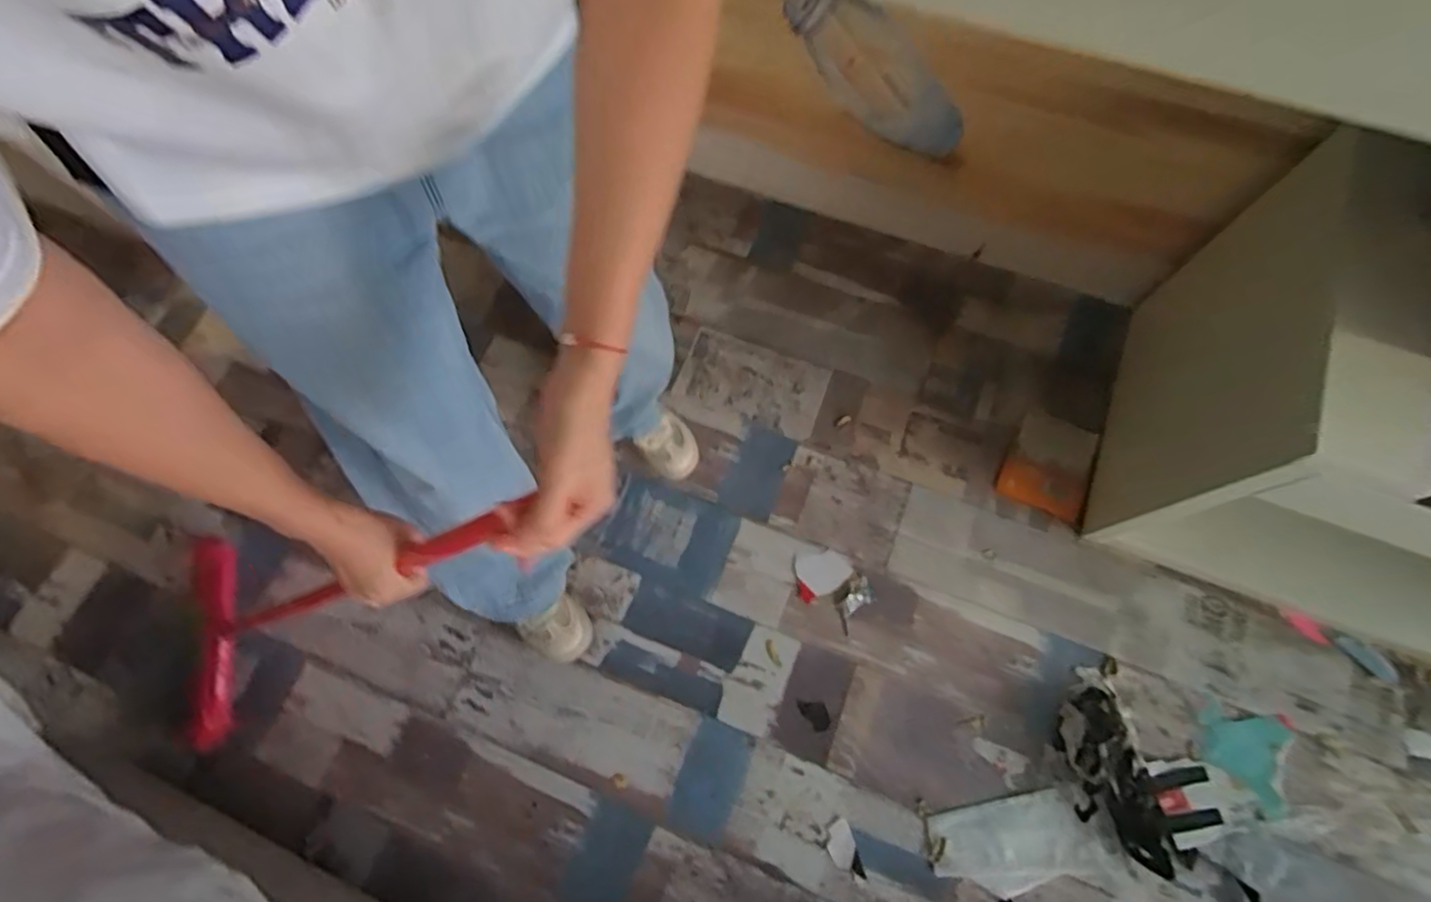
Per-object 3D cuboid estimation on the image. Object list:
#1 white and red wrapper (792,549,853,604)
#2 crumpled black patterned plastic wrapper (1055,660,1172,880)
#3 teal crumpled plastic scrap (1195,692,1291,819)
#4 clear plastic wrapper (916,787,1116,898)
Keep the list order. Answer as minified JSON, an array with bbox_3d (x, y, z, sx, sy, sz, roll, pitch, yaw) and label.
[{"bbox_3d":[0.192,0.222,1.139,0.099,0.007,0.087,-6,71,-1],"label":"white and red wrapper"},{"bbox_3d":[0.598,0.473,0.956,0.123,0.072,0.278,-8,71,-2],"label":"crumpled black patterned plastic wrapper"},{"bbox_3d":[0.815,0.473,0.979,0.118,0.027,0.146,13,72,6],"label":"teal crumpled plastic scrap"},{"bbox_3d":[0.452,0.588,0.951,0.253,0.040,0.122,-8,71,-2],"label":"clear plastic wrapper"}]

